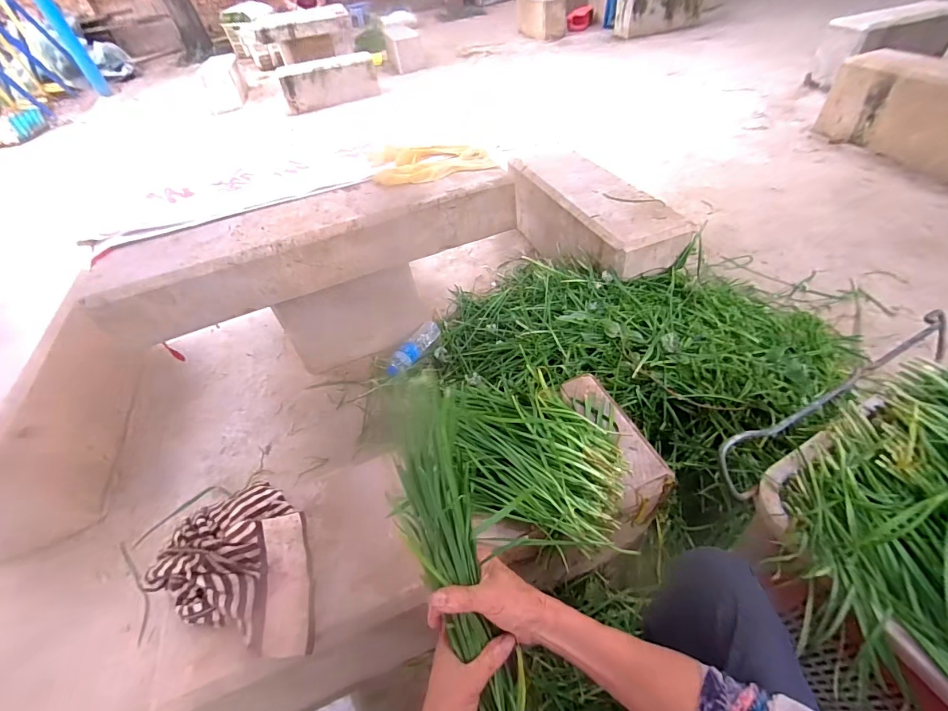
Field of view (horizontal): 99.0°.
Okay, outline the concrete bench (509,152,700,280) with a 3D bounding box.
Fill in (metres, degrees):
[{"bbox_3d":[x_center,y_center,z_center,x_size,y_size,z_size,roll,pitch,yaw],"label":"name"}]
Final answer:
[{"bbox_3d":[0.400,-0.477,1.482,0.280,0.278,0.723,-20,48,-11],"label":"concrete bench"}]

